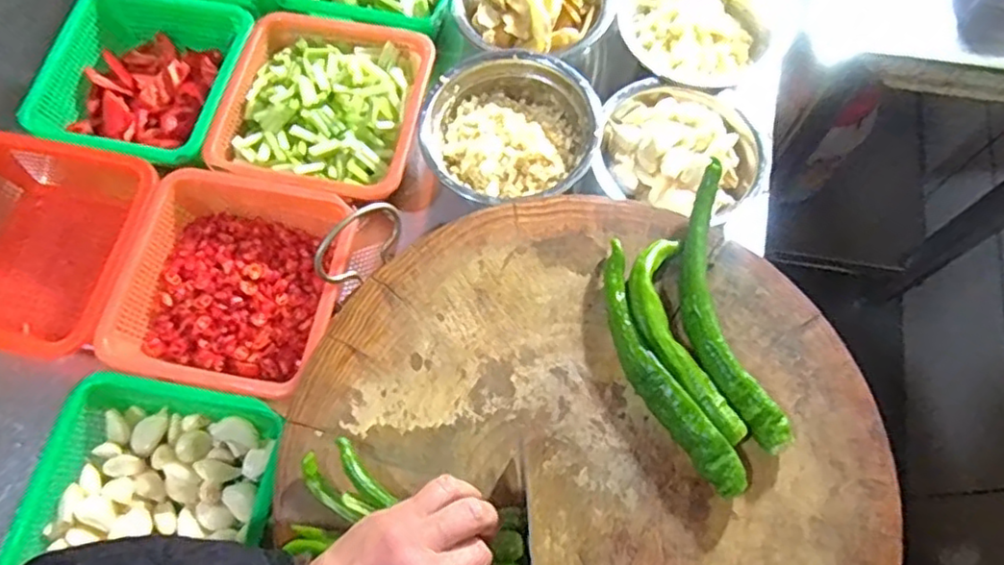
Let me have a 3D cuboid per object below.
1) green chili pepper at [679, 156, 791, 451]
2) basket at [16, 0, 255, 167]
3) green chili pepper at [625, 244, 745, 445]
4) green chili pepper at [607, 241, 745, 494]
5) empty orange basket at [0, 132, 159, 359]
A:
[{"bbox_3d":[0.152,0.017,0.465,0.047,0.031,0.203,-8,69,-2],"label":"green chili pepper"},{"bbox_3d":[-0.324,-0.193,0.615,0.165,0.058,0.176,13,70,6],"label":"basket"},{"bbox_3d":[0.121,0.041,0.459,0.047,0.025,0.147,-13,69,-4],"label":"green chili pepper"},{"bbox_3d":[0.107,0.061,0.455,0.037,0.024,0.184,-23,70,-7],"label":"green chili pepper"},{"bbox_3d":[-0.386,-0.029,0.558,0.179,0.064,0.171,9,70,5],"label":"empty orange basket"}]

